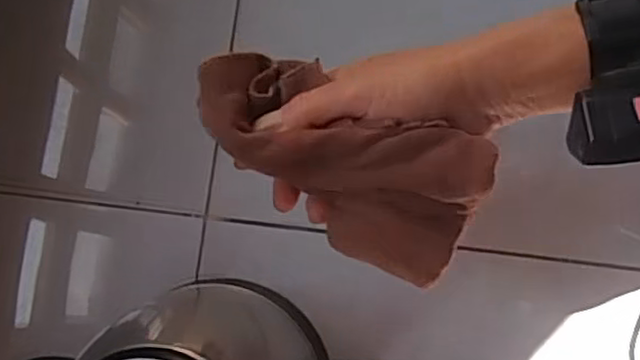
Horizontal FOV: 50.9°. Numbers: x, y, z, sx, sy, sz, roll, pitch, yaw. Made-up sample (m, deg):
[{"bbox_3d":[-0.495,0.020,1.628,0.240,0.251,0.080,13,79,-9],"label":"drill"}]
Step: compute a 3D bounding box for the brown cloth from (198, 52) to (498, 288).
[{"bbox_3d":[0.009,-0.014,0.358,0.156,0.046,0.075,31,82,1],"label":"brown cloth"}]

